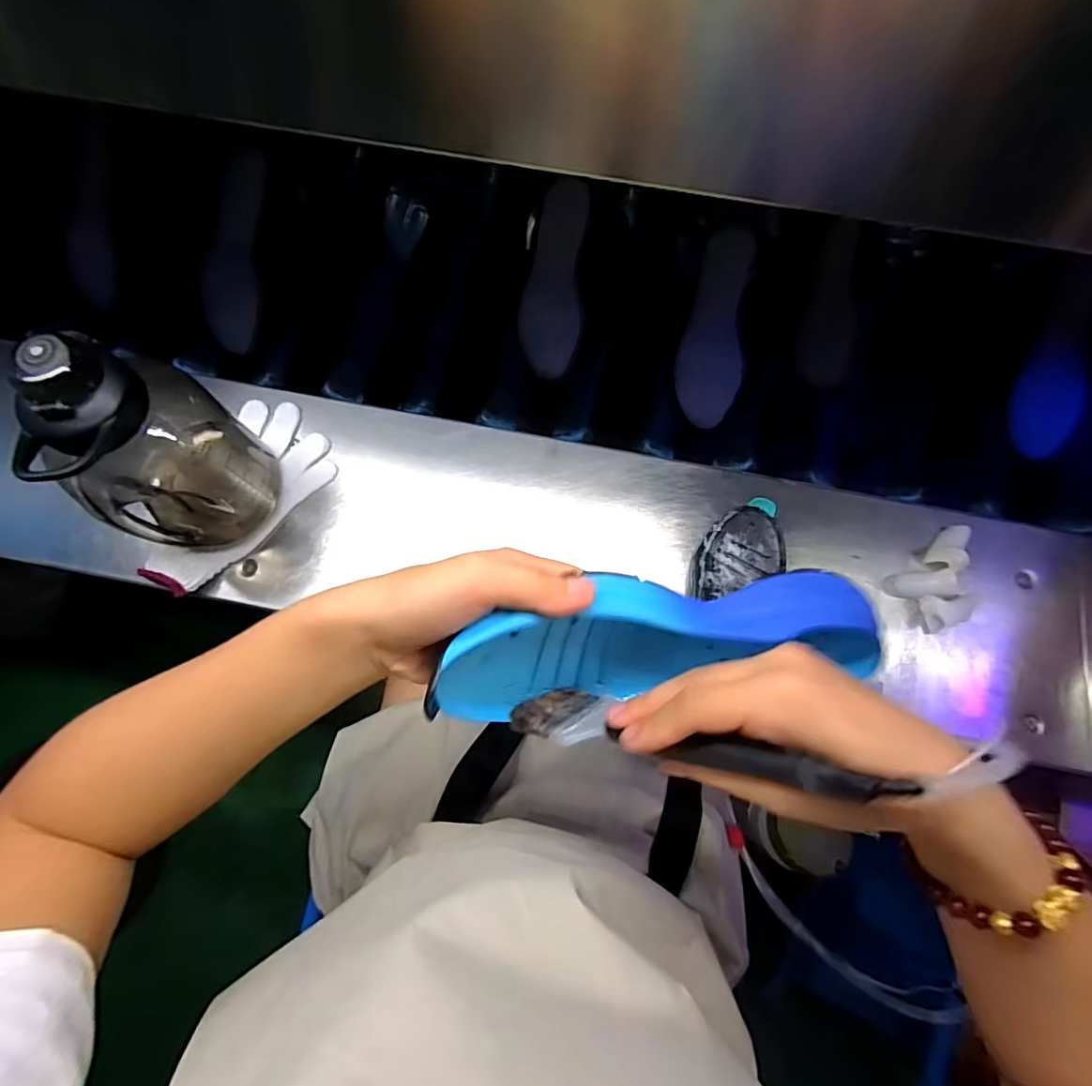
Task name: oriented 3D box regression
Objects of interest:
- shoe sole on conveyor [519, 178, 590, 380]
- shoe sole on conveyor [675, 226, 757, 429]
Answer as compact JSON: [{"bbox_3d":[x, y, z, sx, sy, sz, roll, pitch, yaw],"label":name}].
[{"bbox_3d":[0.008,-0.309,0.636,0.073,0.010,0.211,5,99,13],"label":"shoe sole on conveyor"},{"bbox_3d":[0.194,-0.247,0.617,0.069,0.020,0.212,7,99,1],"label":"shoe sole on conveyor"}]

